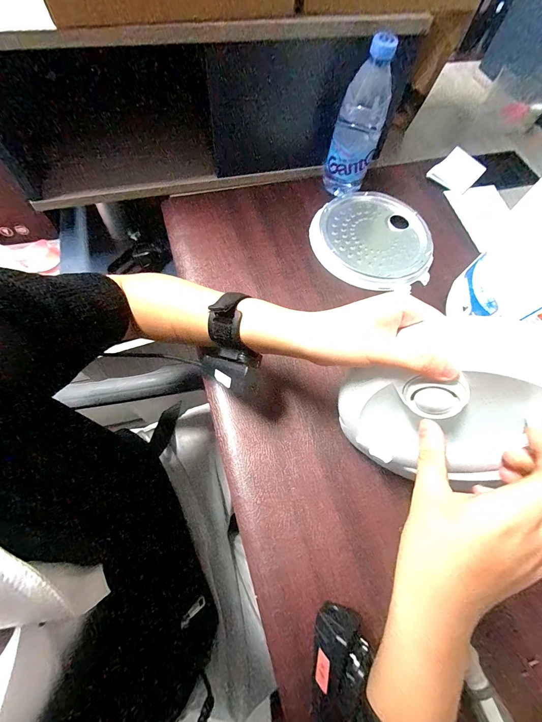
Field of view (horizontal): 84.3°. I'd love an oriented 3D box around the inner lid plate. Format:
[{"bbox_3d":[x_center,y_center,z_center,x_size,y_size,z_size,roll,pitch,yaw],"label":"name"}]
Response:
[{"bbox_3d":[0.163,-0.198,0.487,0.189,0.019,0.187,9,65,-1],"label":"inner lid plate"}]

